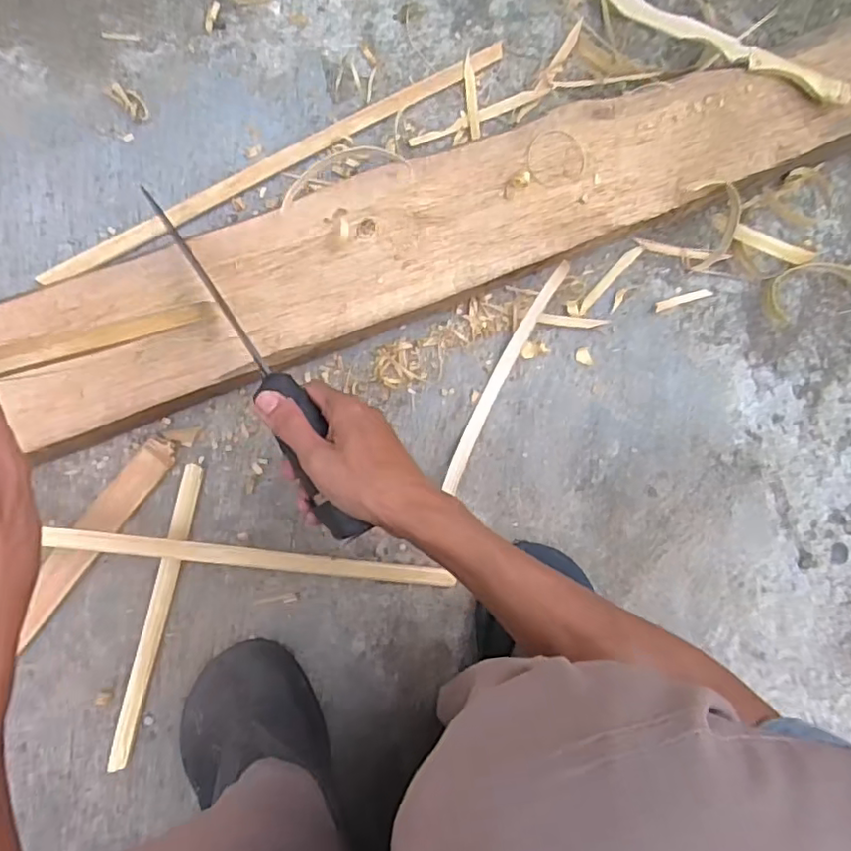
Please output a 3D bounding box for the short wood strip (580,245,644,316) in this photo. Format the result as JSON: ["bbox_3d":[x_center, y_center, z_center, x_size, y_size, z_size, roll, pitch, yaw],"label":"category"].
[{"bbox_3d":[0.176,-0.141,0.577,0.012,0.008,0.090,44,81,-4],"label":"short wood strip"}]

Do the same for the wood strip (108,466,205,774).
[{"bbox_3d":[-0.222,0.156,0.500,0.016,0.008,0.247,14,85,-8],"label":"wood strip"}]

